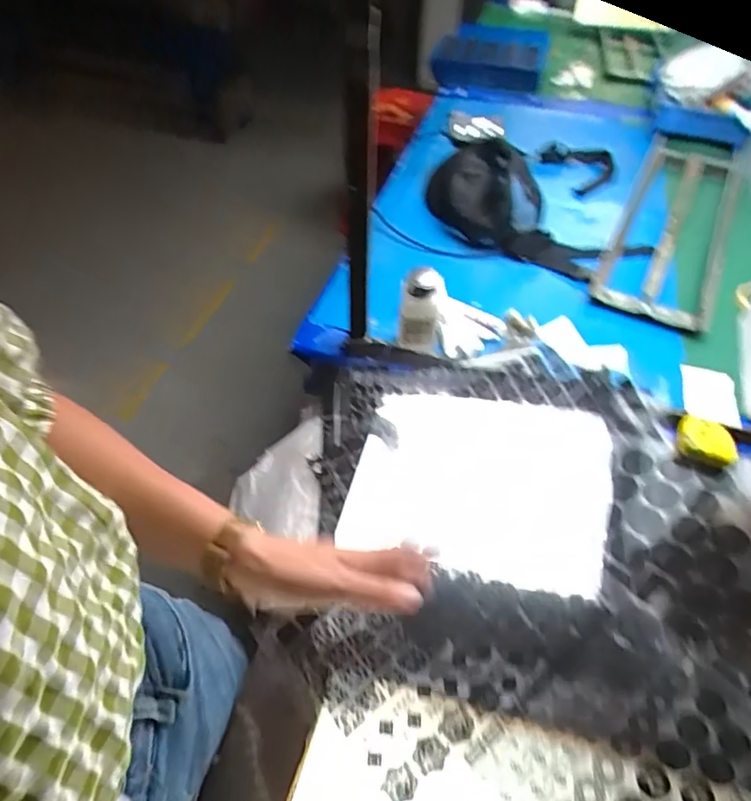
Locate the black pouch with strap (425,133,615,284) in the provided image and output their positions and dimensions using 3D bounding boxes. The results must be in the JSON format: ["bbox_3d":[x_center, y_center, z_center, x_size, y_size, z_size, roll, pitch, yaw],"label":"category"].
[{"bbox_3d":[0.251,-0.352,0.947,0.305,0.103,0.272,13,49,12],"label":"black pouch with strap"}]

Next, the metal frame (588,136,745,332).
[{"bbox_3d":[0.551,-0.334,0.996,0.187,0.028,0.582,22,51,18],"label":"metal frame"}]

